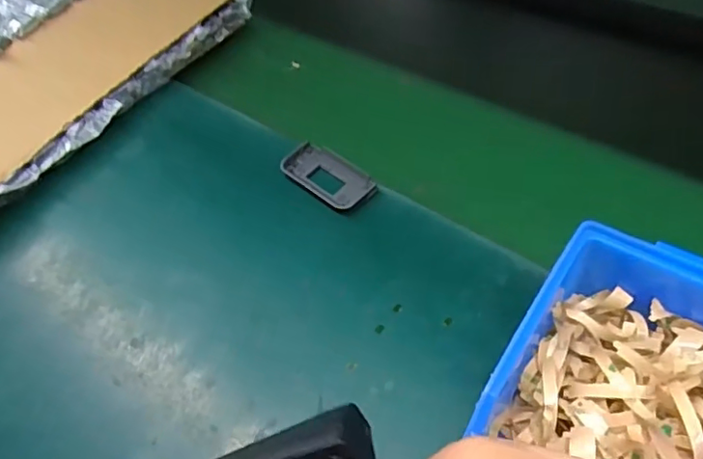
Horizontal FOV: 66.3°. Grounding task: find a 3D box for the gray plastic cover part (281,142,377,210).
[{"bbox_3d":[-0.018,-0.041,0.407,0.038,0.008,0.074,-40,56,-24],"label":"gray plastic cover part"}]

